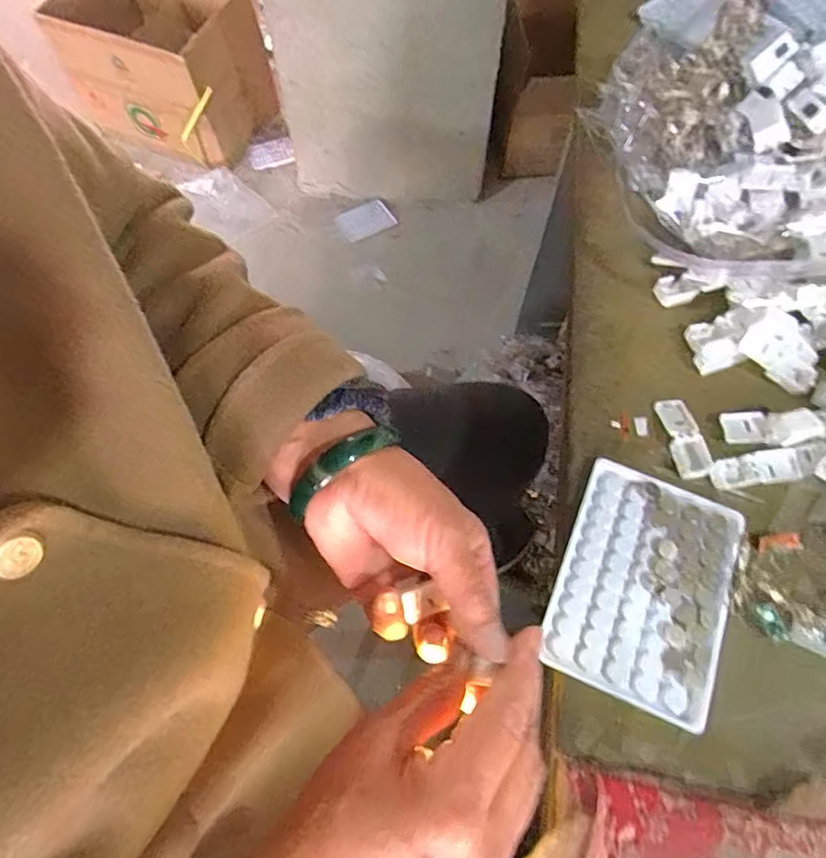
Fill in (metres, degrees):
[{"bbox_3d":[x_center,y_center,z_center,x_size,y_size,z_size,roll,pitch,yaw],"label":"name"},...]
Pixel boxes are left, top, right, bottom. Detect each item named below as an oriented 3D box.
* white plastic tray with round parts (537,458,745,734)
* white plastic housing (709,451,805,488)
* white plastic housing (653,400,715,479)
[{"bbox_3d":[0.134,0.089,0.326,0.091,0.009,0.127,21,67,10],"label":"white plastic tray with round parts"},{"bbox_3d":[0.215,0.025,0.353,0.058,0.008,0.018,-4,65,-2],"label":"white plastic housing"},{"bbox_3d":[0.175,0.005,0.363,0.021,0.009,0.054,-9,65,-4],"label":"white plastic housing"}]

